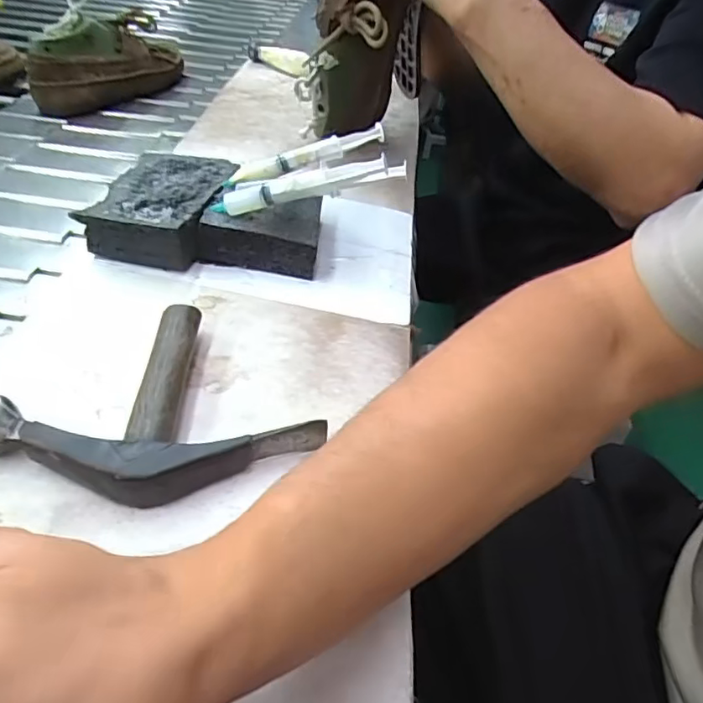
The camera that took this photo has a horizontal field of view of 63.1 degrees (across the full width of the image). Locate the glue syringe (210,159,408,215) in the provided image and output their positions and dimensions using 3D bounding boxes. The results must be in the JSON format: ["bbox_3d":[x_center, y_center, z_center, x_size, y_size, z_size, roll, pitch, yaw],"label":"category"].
[{"bbox_3d":[-0.032,-0.121,0.417,0.143,0.022,0.018,-9,36,9],"label":"glue syringe"}]

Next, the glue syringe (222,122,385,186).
[{"bbox_3d":[-0.036,-0.160,0.471,0.137,0.018,0.023,-20,42,-7],"label":"glue syringe"}]

